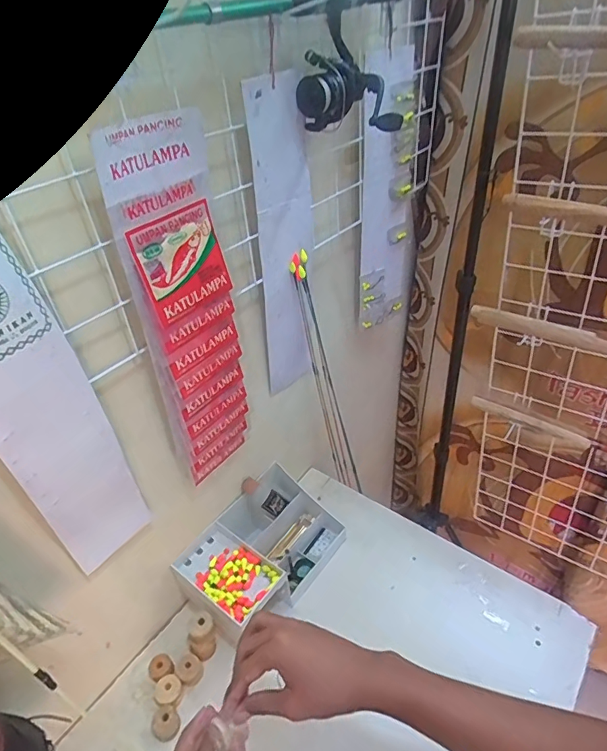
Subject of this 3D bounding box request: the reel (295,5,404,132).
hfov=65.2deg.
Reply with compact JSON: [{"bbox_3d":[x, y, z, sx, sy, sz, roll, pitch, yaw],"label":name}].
[{"bbox_3d":[0.054,-0.333,0.523,0.117,0.105,0.073,8,40,17],"label":"reel"}]

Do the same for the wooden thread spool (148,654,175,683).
[{"bbox_3d":[-0.193,0.398,0.645,0.031,0.024,0.028,-31,45,-29],"label":"wooden thread spool"}]

